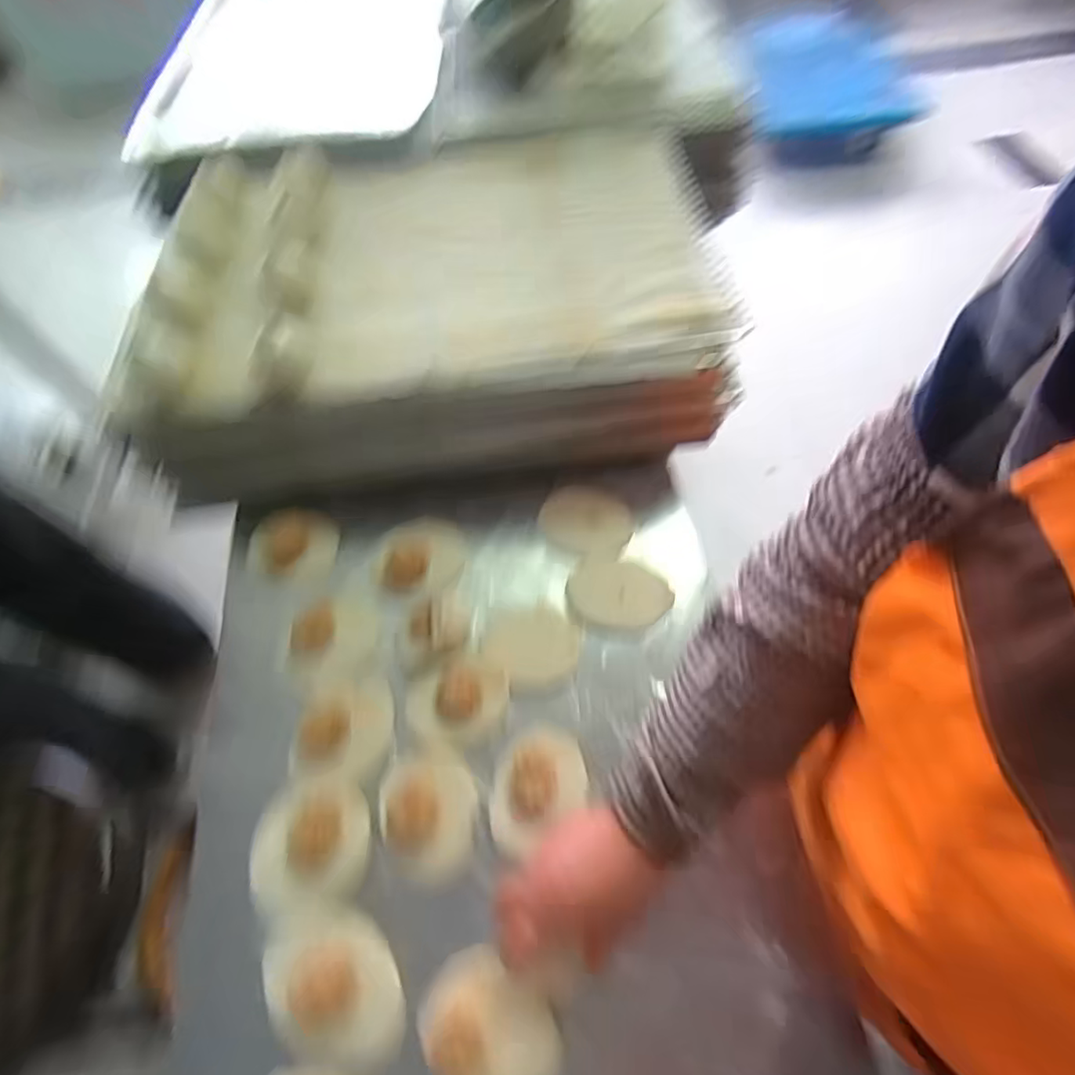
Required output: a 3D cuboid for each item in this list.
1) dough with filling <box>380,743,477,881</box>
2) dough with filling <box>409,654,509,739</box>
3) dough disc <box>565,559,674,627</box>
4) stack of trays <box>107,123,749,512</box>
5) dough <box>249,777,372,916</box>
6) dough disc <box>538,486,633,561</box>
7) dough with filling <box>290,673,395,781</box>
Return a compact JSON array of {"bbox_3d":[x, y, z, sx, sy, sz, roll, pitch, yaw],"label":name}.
[{"bbox_3d":[-0.089,0.226,0.481,0.075,0.016,0.096,-6,60,0],"label":"dough with filling"},{"bbox_3d":[-0.071,0.142,0.520,0.086,0.013,0.069,-30,62,-13],"label":"dough with filling"},{"bbox_3d":[0.079,0.052,0.567,0.096,0.014,0.074,-2,60,2],"label":"dough disc"},{"bbox_3d":[-0.121,-0.284,0.678,0.613,0.156,0.422,-8,60,-1],"label":"stack of trays"},{"bbox_3d":[-0.179,0.243,0.467,0.086,0.009,0.090,1,60,-16],"label":"dough"},{"bbox_3d":[0.051,-0.020,0.619,0.094,0.007,0.082,22,64,16],"label":"dough disc"},{"bbox_3d":[-0.165,0.163,0.508,0.080,0.016,0.086,-1,60,3],"label":"dough with filling"}]

